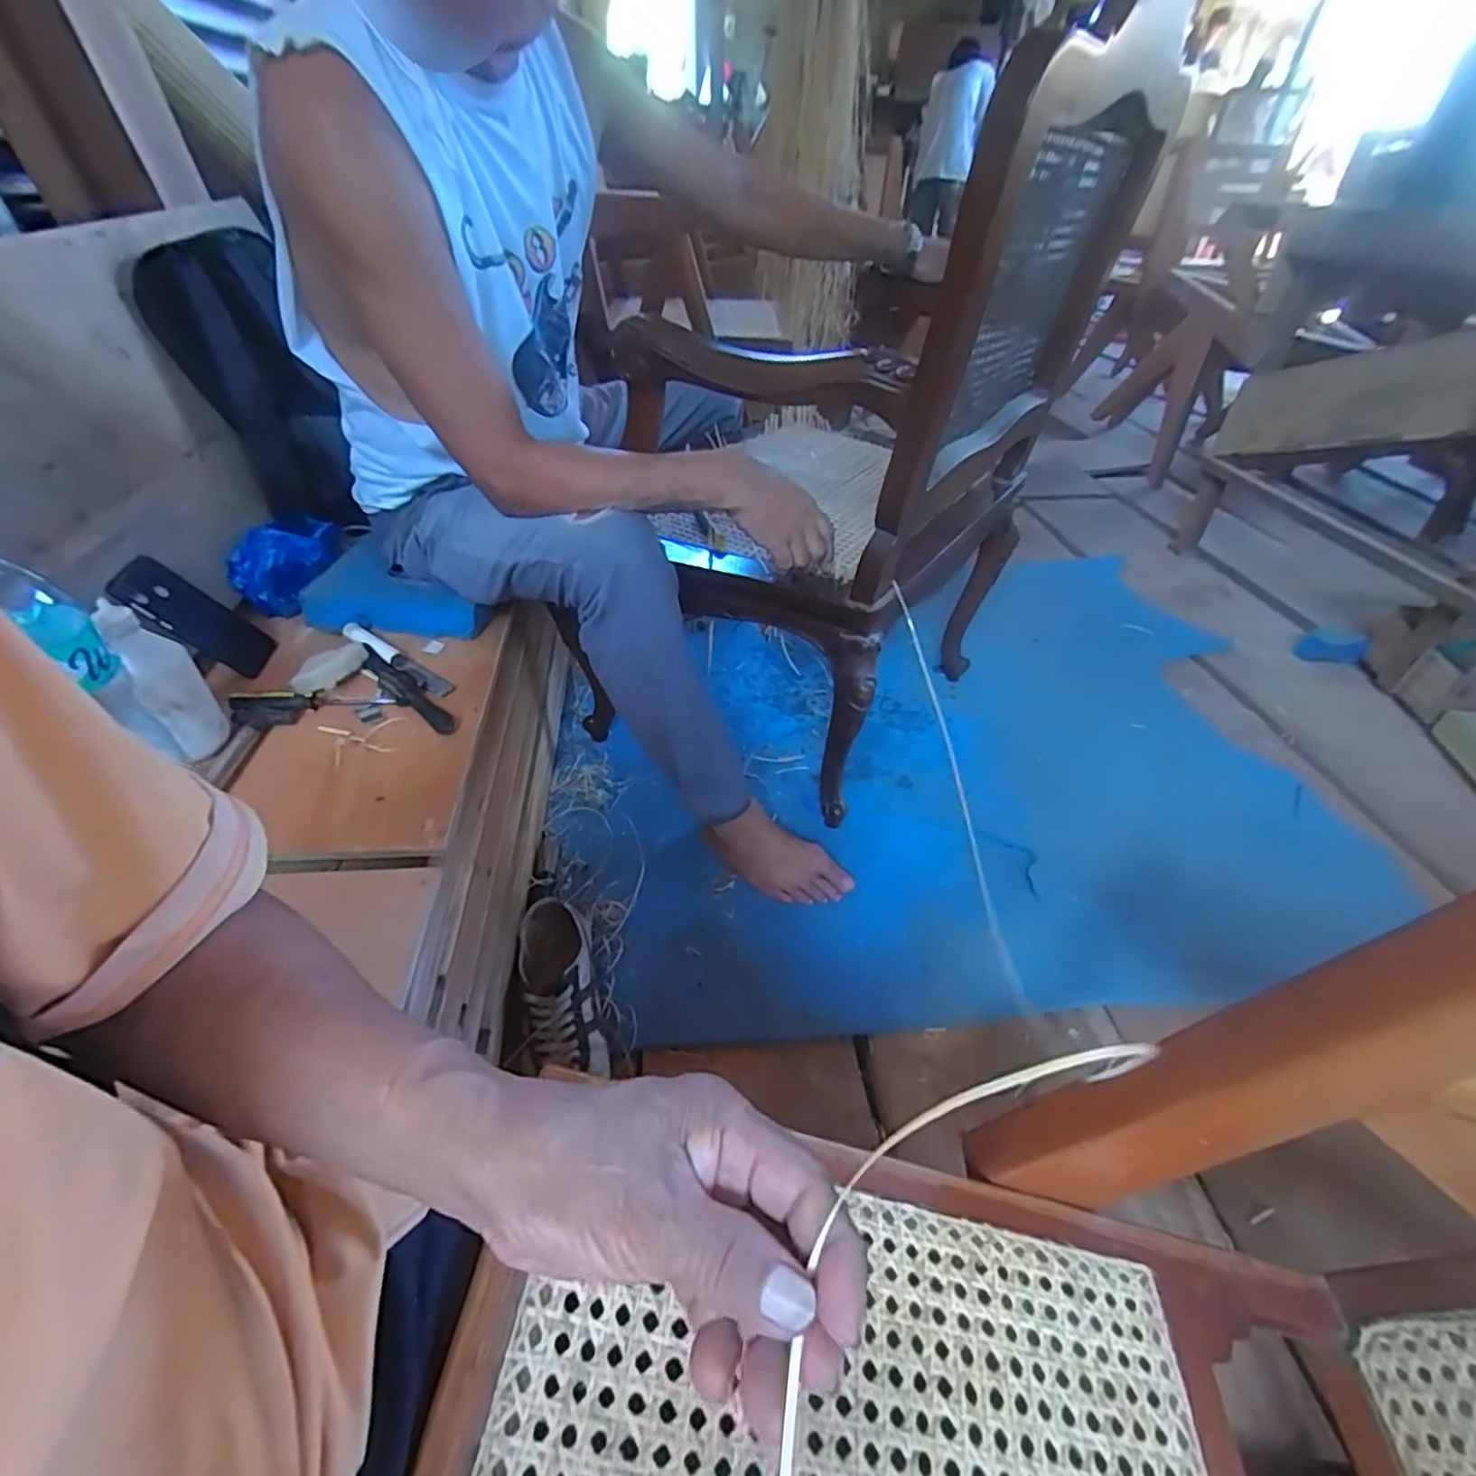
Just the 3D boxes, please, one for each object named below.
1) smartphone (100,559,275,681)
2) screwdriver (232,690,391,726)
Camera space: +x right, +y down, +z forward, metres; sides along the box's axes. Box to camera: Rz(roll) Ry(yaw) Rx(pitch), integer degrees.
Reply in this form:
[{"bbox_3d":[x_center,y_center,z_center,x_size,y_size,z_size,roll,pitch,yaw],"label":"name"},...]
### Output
[{"bbox_3d":[-0.606,-0.133,0.744,0.011,0.153,0.072,-24,39,31],"label":"smartphone"},{"bbox_3d":[-0.469,-0.039,0.734,0.156,0.029,0.037,-9,42,-12],"label":"screwdriver"}]

